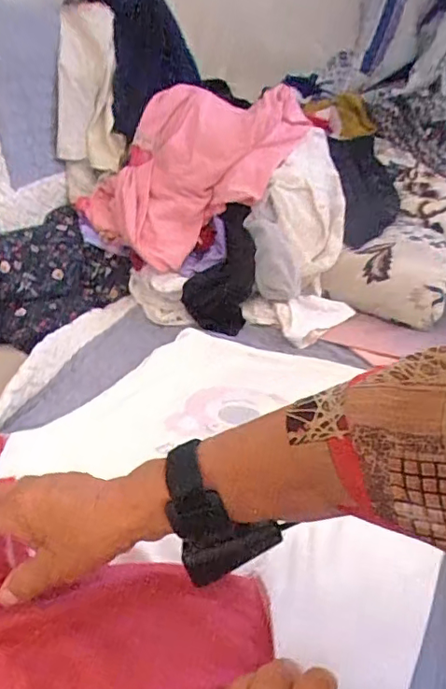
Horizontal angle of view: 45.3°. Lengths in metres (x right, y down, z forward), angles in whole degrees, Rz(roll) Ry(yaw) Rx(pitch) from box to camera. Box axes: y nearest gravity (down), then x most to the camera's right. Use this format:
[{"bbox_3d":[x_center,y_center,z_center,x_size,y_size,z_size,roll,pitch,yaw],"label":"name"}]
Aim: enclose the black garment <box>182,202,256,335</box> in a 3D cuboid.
[{"bbox_3d":[0.002,-0.123,0.850,0.098,0.034,0.218,9,75,19],"label":"black garment"}]

